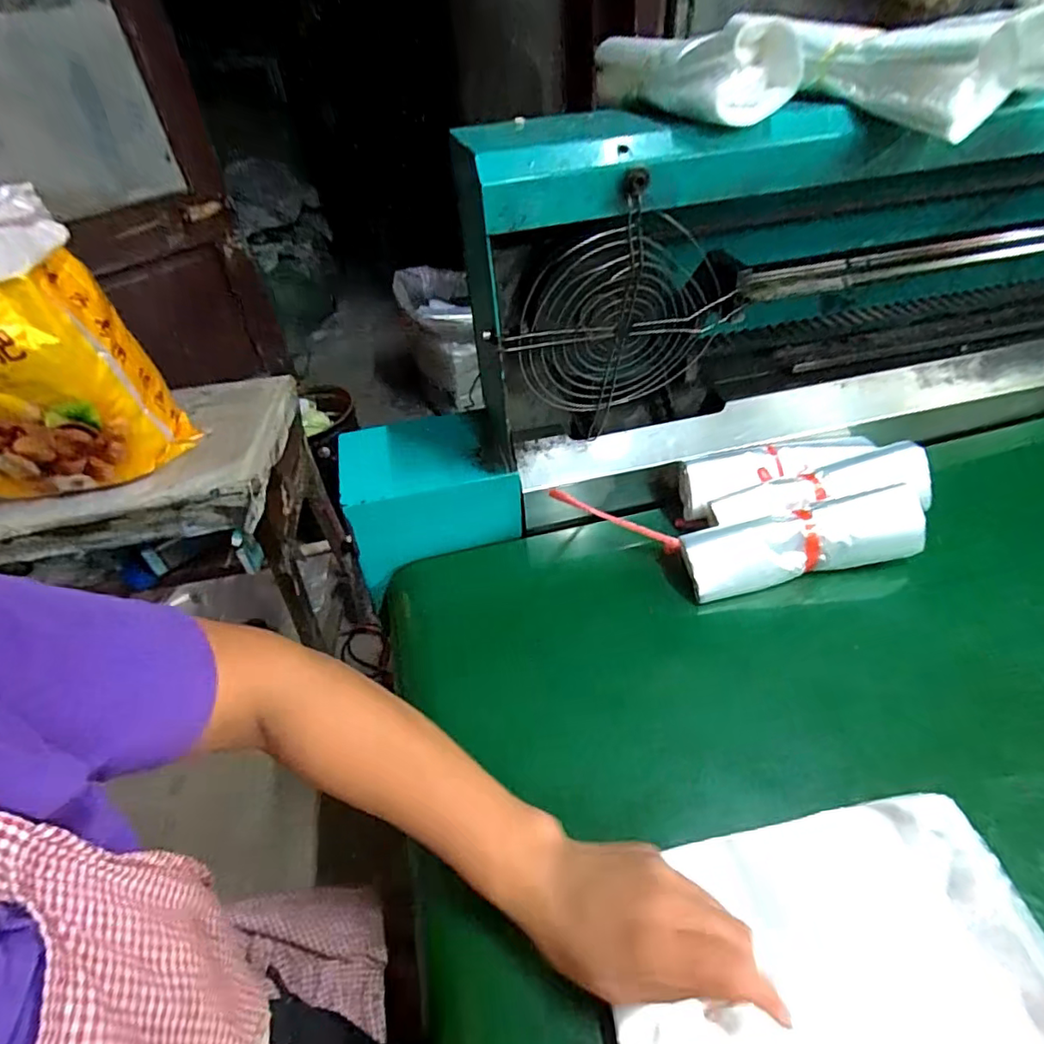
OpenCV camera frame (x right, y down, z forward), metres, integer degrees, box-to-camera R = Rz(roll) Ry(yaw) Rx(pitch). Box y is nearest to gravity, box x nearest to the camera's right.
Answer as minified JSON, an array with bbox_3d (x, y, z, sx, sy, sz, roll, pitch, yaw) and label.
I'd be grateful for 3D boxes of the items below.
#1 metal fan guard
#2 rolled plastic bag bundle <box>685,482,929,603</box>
[{"bbox_3d":[0.078,-0.166,0.478,0.166,0.177,0.026,-39,50,22],"label":"metal fan guard"},{"bbox_3d":[0.252,0.014,0.520,0.208,0.060,0.059,-9,43,-4],"label":"rolled plastic bag bundle"}]

